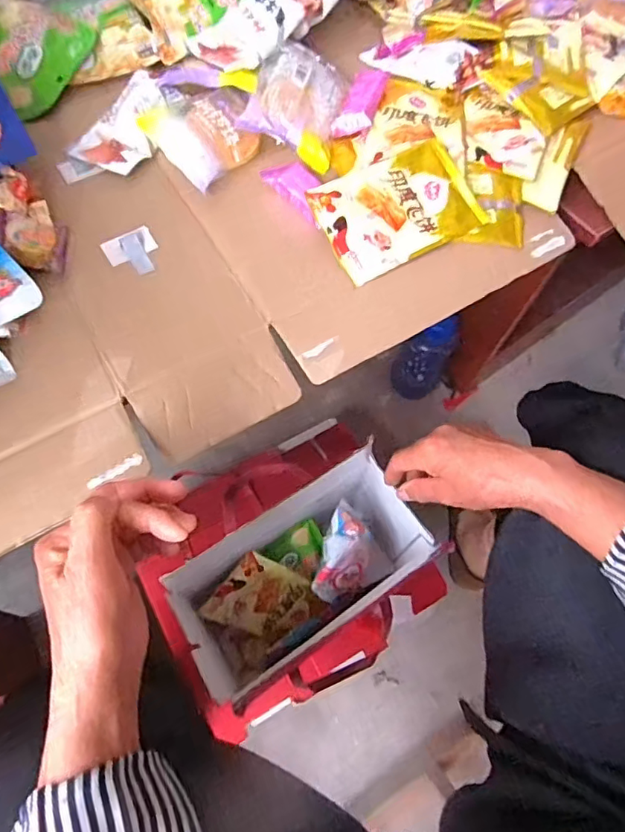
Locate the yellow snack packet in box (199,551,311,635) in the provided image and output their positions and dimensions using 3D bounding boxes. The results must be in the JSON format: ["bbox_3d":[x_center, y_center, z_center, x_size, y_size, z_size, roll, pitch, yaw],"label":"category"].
[{"bbox_3d":[-0.067,0.219,0.645,0.100,0.009,0.098,33,99,-27],"label":"yellow snack packet in box"}]

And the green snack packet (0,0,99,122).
[{"bbox_3d":[-0.307,-0.394,0.574,0.118,0.044,0.117,37,69,14],"label":"green snack packet"}]

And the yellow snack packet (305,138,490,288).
[{"bbox_3d":[0.084,-0.202,0.518,0.154,0.029,0.102,-26,68,-13],"label":"yellow snack packet"}]

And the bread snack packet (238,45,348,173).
[{"bbox_3d":[-0.015,-0.322,0.552,0.089,0.045,0.118,16,65,6],"label":"bread snack packet"}]

